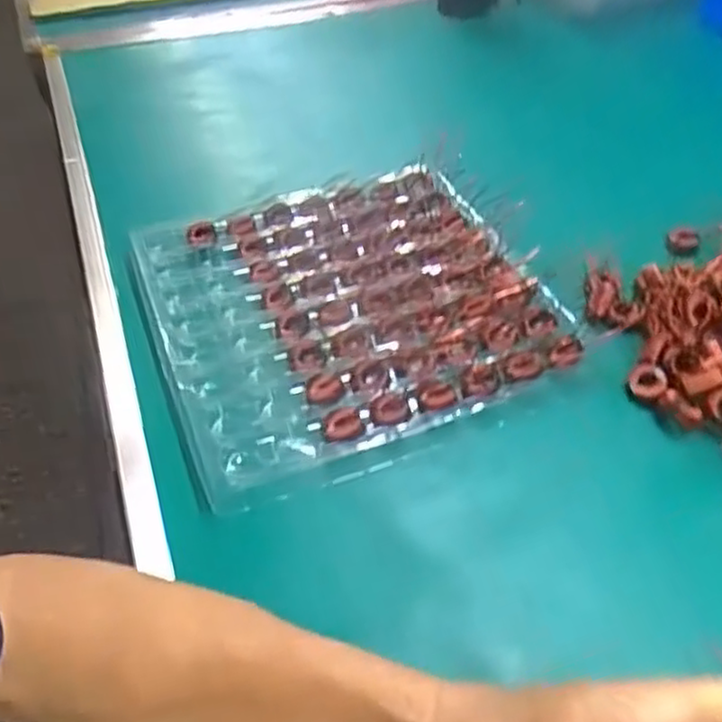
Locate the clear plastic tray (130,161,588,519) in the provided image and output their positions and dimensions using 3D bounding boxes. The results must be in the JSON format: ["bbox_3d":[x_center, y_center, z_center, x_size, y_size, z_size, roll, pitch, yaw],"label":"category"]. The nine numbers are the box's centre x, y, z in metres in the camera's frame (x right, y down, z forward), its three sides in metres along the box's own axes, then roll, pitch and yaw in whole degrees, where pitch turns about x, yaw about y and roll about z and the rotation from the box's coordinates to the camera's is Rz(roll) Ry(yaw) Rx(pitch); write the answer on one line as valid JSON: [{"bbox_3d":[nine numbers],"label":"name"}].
[{"bbox_3d":[-0.014,-0.044,0.545,0.276,0.032,0.275,-19,50,-13],"label":"clear plastic tray"}]

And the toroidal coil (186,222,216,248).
[{"bbox_3d":[-0.136,-0.107,0.600,0.022,0.012,0.020,-17,50,-12],"label":"toroidal coil"}]

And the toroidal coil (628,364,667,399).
[{"bbox_3d":[0.200,0.016,0.494,0.024,0.014,0.024,-2,48,2],"label":"toroidal coil"}]

